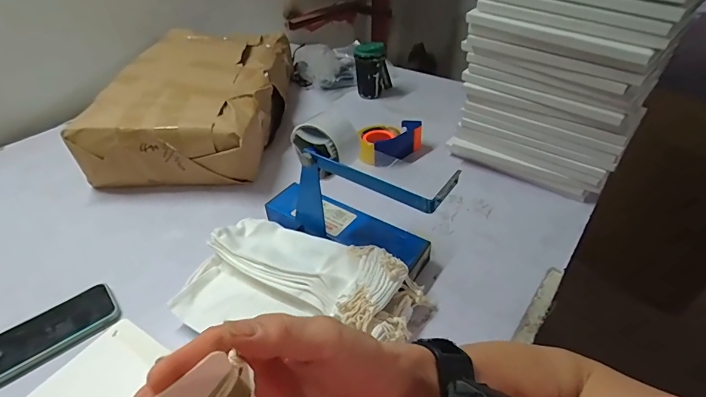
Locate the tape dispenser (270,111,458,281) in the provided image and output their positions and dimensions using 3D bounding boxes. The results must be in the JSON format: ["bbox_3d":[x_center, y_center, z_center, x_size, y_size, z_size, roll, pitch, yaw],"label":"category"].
[{"bbox_3d":[-0.008,-0.009,0.576,0.308,0.229,0.096,21,44,26],"label":"tape dispenser"}]

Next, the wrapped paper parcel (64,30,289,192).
[{"bbox_3d":[-0.358,-0.253,0.954,0.367,0.161,0.571,0,38,3],"label":"wrapped paper parcel"}]

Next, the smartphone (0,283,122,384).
[{"bbox_3d":[-0.421,0.181,0.539,0.158,0.014,0.085,-28,45,-29],"label":"smartphone"}]

